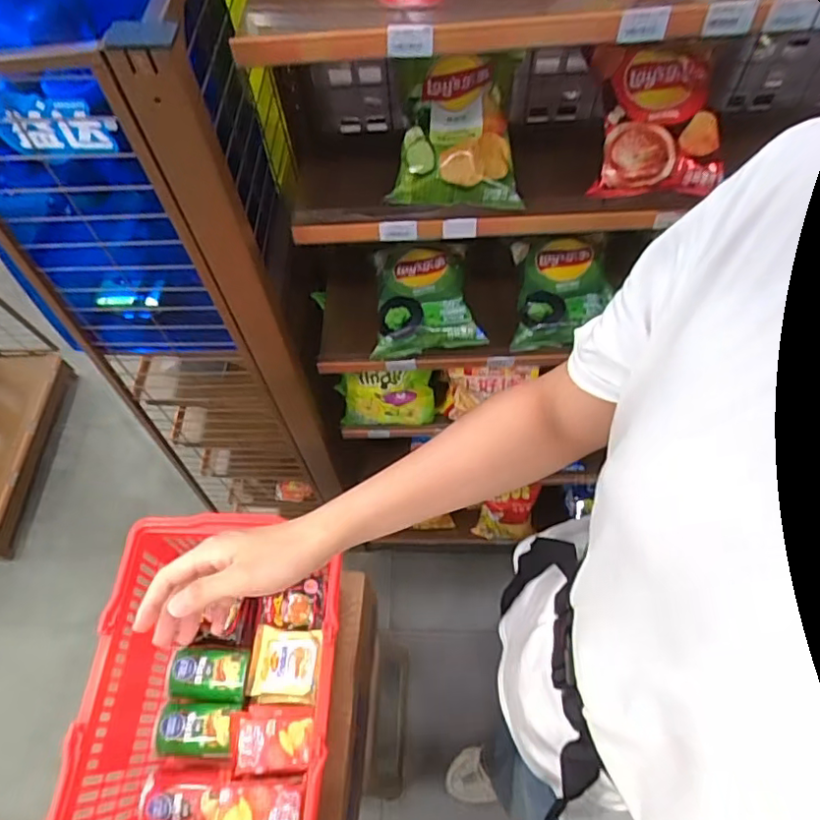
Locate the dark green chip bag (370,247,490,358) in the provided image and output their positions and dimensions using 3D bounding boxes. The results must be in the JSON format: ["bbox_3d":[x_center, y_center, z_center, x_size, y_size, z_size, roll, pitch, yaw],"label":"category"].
[{"bbox_3d":[0.016,-0.174,0.886,0.157,0.048,0.187,-7,60,-1],"label":"dark green chip bag"}]

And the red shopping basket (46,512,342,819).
[{"bbox_3d":[-0.239,0.367,0.779,0.294,0.182,0.402,-1,60,3],"label":"red shopping basket"}]

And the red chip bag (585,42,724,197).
[{"bbox_3d":[0.298,-0.356,0.743,0.141,0.060,0.182,-2,84,0],"label":"red chip bag"}]

